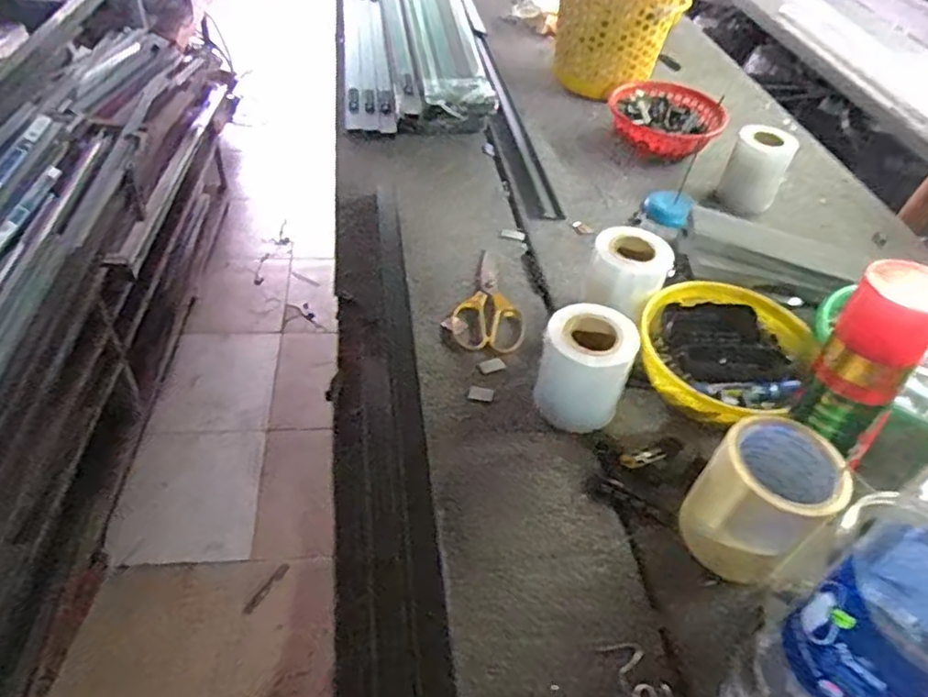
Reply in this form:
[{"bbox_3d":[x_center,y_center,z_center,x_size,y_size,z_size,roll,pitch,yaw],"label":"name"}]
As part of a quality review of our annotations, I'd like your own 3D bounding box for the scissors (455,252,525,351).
[{"bbox_3d":[0.032,-0.062,0.773,0.079,0.007,0.176,5,45,-1],"label":"scissors"}]

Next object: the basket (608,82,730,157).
[{"bbox_3d":[0.336,-0.379,1.062,0.181,0.064,0.152,10,45,3],"label":"basket"}]

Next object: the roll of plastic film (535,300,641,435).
[{"bbox_3d":[0.120,0.022,0.630,0.084,0.105,0.077,3,45,-3],"label":"roll of plastic film"}]

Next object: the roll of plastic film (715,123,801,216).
[{"bbox_3d":[0.443,-0.271,0.956,0.082,0.101,0.074,23,48,16],"label":"roll of plastic film"}]

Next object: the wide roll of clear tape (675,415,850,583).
[{"bbox_3d":[0.247,0.129,0.530,0.088,0.115,0.089,3,45,-3],"label":"wide roll of clear tape"}]

